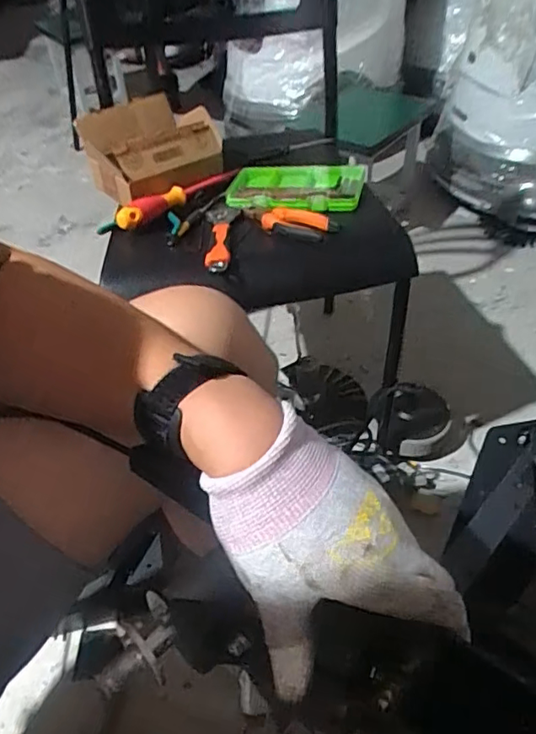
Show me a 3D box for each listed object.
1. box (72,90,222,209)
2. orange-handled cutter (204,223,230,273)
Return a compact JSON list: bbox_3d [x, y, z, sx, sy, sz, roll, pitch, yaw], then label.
[{"bbox_3d":[-0.173,-0.328,0.830,0.191,0.080,0.195,-19,46,-15],"label":"box"},{"bbox_3d":[-0.061,-0.155,0.703,0.029,0.013,0.099,-2,44,2],"label":"orange-handled cutter"}]

